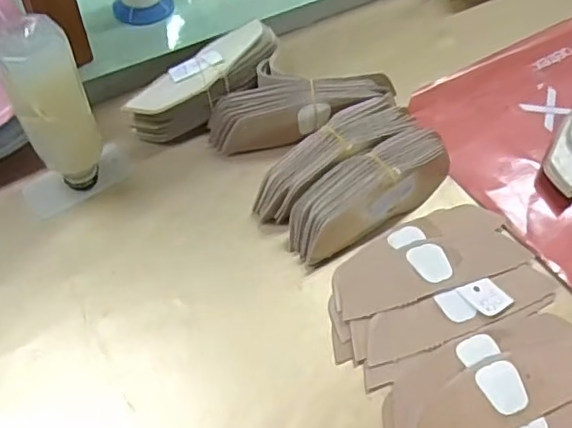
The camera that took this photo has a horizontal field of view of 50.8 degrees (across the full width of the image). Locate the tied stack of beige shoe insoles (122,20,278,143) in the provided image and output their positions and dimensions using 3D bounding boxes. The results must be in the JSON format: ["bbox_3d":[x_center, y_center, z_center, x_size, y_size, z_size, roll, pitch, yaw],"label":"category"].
[{"bbox_3d":[-0.080,-0.133,0.624,0.174,0.058,0.055,-33,61,-21],"label":"tied stack of beige shoe insoles"}]

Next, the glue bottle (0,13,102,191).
[{"bbox_3d":[-0.192,-0.080,0.513,0.054,0.170,0.047,-22,56,-17],"label":"glue bottle"}]

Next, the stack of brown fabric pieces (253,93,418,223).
[{"bbox_3d":[0.046,-0.054,0.570,0.175,0.053,0.052,-35,61,-22],"label":"stack of brown fabric pieces"}]

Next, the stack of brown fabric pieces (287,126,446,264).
[{"bbox_3d":[0.080,-0.023,0.551,0.178,0.050,0.055,-30,59,-20],"label":"stack of brown fabric pieces"}]

